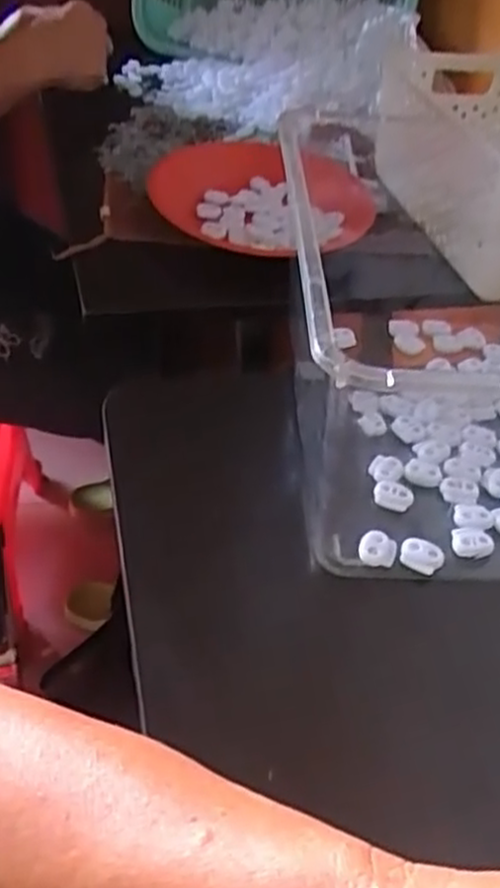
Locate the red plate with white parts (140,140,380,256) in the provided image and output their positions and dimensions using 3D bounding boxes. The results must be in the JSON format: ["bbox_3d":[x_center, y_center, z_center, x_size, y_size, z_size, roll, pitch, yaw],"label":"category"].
[{"bbox_3d":[0.011,-0.224,0.689,0.196,0.034,0.196,4,41,-4],"label":"red plate with white parts"}]

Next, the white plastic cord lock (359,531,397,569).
[{"bbox_3d":[0.068,0.055,0.404,0.019,0.006,0.022,16,42,10],"label":"white plastic cord lock"}]

